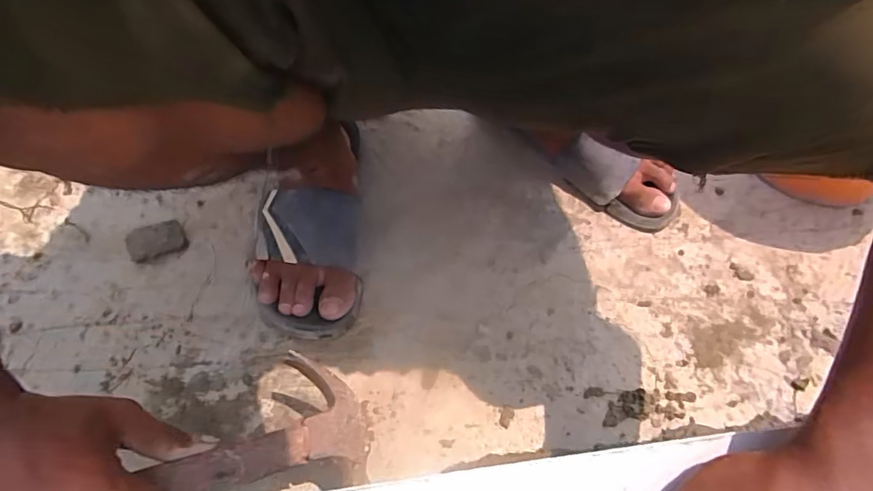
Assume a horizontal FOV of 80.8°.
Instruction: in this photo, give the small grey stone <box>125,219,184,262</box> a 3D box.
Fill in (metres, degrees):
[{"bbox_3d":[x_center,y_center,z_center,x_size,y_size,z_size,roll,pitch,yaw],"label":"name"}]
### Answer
[{"bbox_3d":[-0.302,-0.005,0.550,0.055,0.016,0.034,-27,62,-20],"label":"small grey stone"}]

